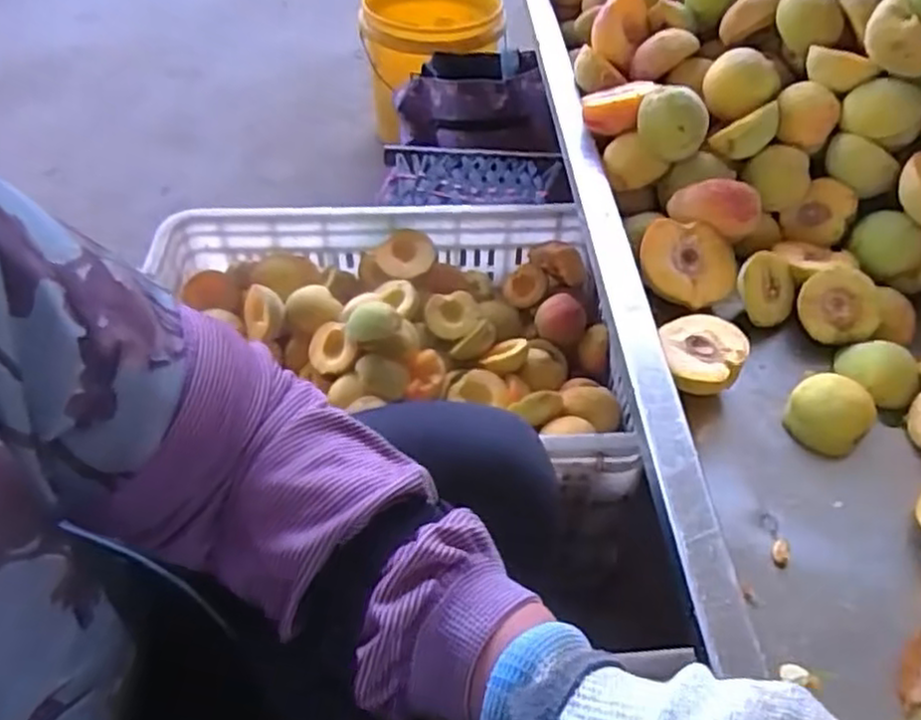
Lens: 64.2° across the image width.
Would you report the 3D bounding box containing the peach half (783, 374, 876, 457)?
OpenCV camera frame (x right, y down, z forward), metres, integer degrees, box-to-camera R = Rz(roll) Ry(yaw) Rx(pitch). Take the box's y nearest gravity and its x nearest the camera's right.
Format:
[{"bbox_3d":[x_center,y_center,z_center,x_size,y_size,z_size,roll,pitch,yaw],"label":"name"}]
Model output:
[{"bbox_3d":[0.256,0.033,0.501,0.054,0.035,0.052,33,56,26],"label":"peach half"}]

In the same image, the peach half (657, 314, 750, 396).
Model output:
[{"bbox_3d":[0.170,-0.003,0.525,0.059,0.028,0.068,24,52,20],"label":"peach half"}]

